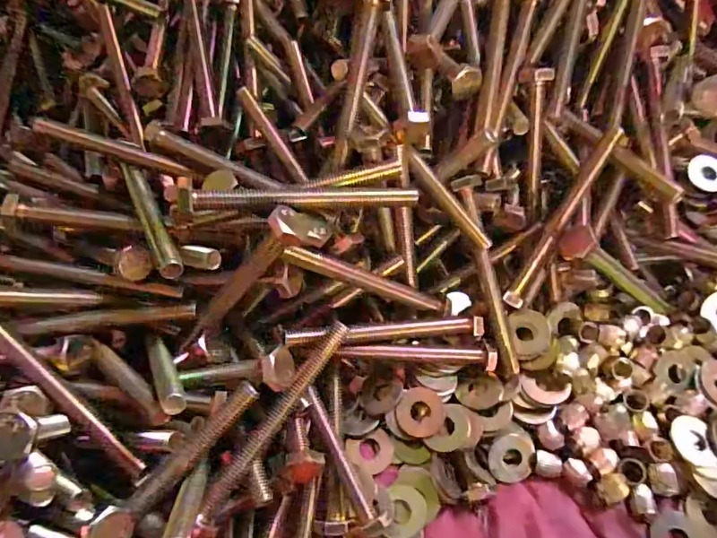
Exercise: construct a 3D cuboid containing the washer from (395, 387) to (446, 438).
[{"bbox_3d":[0.032,0.073,0.254,0.024,0.004,0.024,-1,71,3],"label":"washer"}]

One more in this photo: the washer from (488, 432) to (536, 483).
[{"bbox_3d":[0.077,0.095,0.251,0.023,0.005,0.022,7,65,4],"label":"washer"}]

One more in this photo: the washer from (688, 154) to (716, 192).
[{"bbox_3d":[0.215,-0.058,0.304,0.024,0.004,0.023,-1,77,3],"label":"washer"}]

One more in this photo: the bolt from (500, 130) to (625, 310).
[{"bbox_3d":[0.107,-0.026,0.263,0.009,0.008,0.103,31,96,15],"label":"bolt"}]

